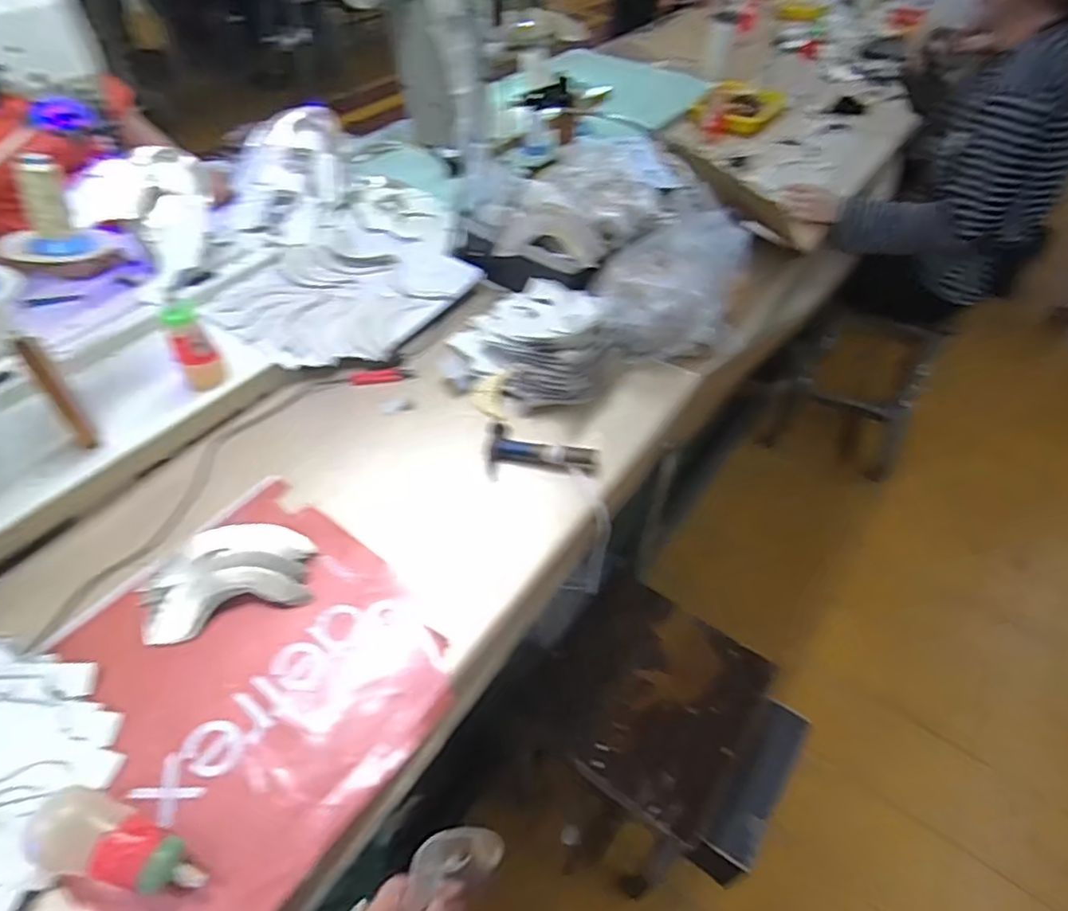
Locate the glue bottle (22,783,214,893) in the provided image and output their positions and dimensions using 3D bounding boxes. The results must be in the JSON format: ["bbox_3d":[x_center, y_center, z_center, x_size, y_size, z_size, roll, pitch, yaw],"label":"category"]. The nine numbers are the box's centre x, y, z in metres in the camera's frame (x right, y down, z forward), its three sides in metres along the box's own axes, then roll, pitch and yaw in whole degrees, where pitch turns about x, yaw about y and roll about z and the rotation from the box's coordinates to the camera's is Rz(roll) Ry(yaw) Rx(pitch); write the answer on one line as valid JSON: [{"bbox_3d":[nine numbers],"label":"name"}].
[{"bbox_3d":[-0.370,0.349,0.564,0.158,0.061,0.066,16,49,5],"label":"glue bottle"}]

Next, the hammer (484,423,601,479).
[{"bbox_3d":[0.013,-0.002,0.919,0.163,0.038,0.086,3,48,0],"label":"hammer"}]

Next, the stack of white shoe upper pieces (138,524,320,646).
[{"bbox_3d":[-0.377,0.137,0.772,0.191,0.035,0.144,-16,54,-17],"label":"stack of white shoe upper pieces"}]

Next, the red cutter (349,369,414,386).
[{"bbox_3d":[-0.247,-0.128,1.023,0.099,0.007,0.025,-7,52,-10],"label":"red cutter"}]

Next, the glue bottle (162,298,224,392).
[{"bbox_3d":[-0.495,-0.160,0.919,0.057,0.120,0.055,-25,57,-26],"label":"glue bottle"}]

